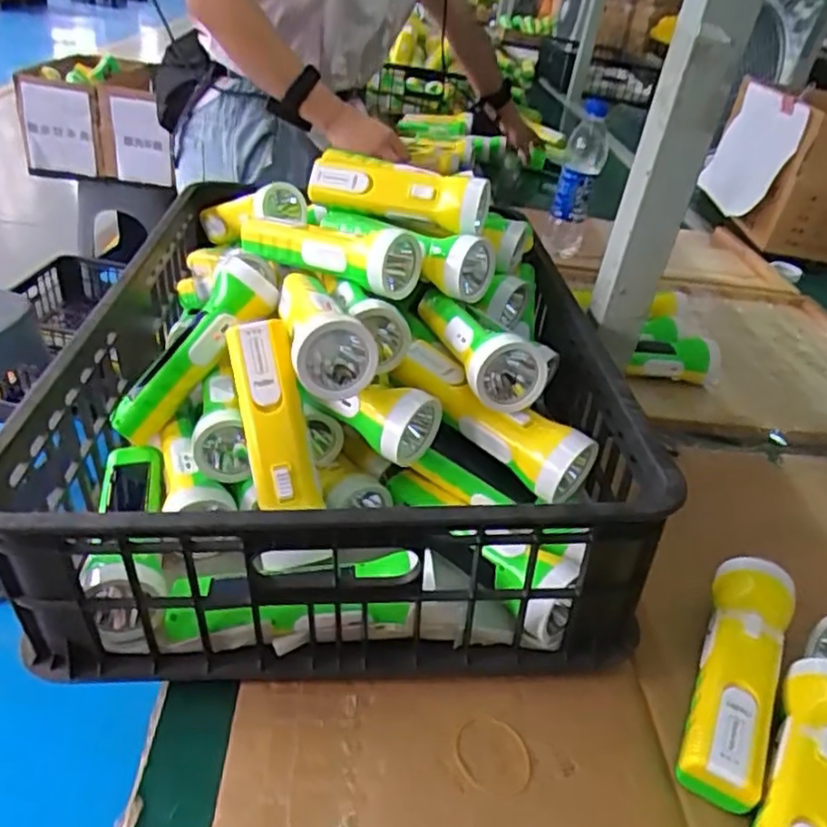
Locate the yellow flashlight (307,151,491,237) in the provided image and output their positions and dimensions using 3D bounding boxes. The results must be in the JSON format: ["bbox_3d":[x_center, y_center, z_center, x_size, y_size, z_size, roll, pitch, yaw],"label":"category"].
[{"bbox_3d":[-0.020,-0.207,0.638,0.181,0.048,0.054,23,37,19],"label":"yellow flashlight"}]

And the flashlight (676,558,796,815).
[{"bbox_3d":[0.204,0.162,0.436,0.049,0.048,0.168,22,37,20],"label":"flashlight"}]

